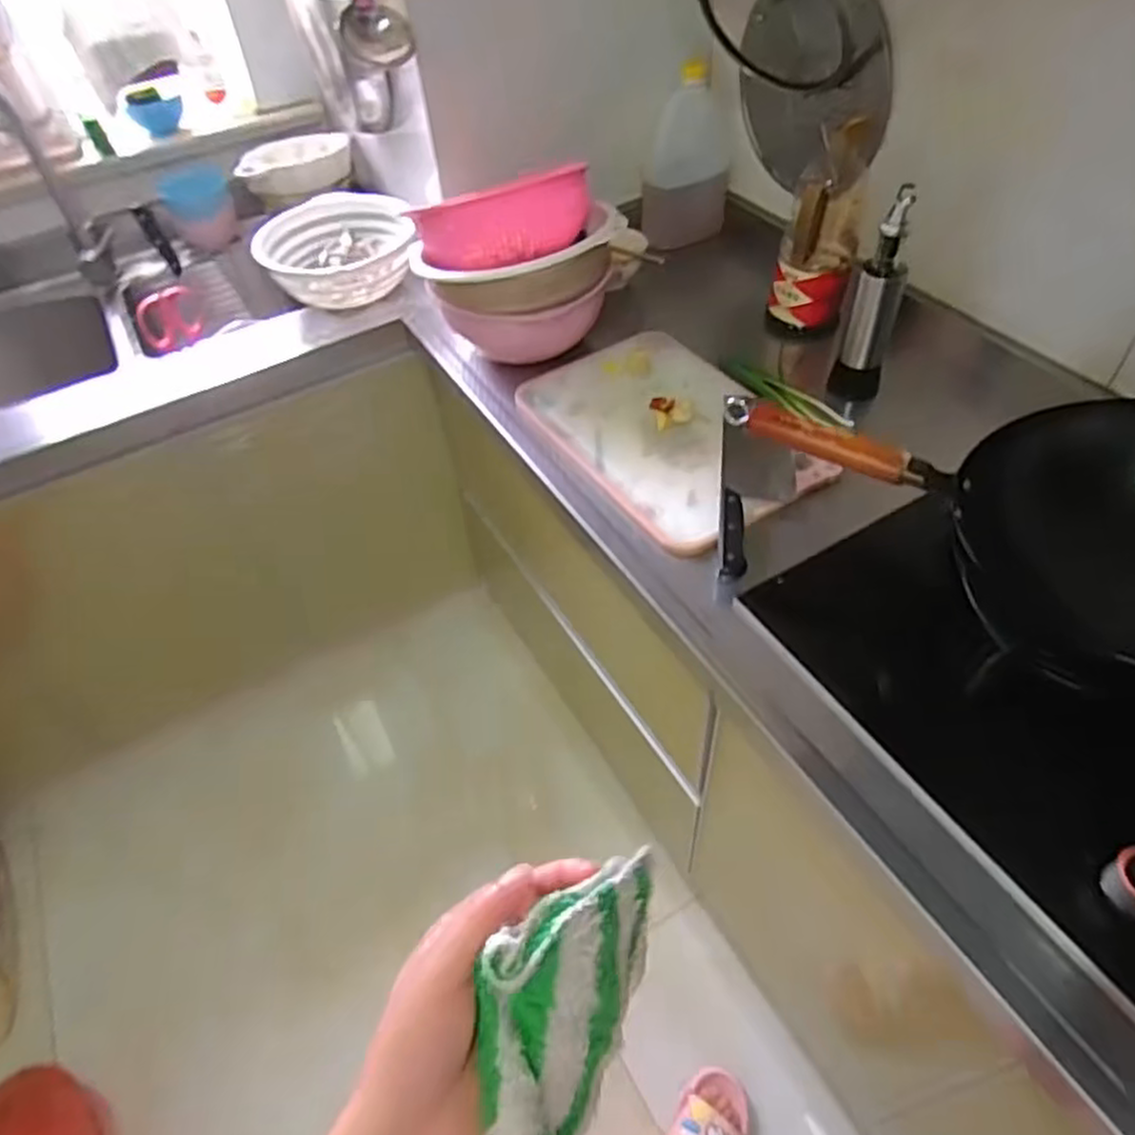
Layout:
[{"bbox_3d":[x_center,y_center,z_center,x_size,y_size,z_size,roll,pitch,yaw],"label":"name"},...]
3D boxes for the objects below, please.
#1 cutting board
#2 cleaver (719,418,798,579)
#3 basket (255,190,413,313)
[{"bbox_3d":[0.117,-0.174,0.921,0.234,0.015,0.366,-29,53,-19],"label":"cutting board"},{"bbox_3d":[0.210,-0.080,0.823,0.081,0.025,0.241,5,50,9],"label":"cleaver"},{"bbox_3d":[-0.358,-0.506,1.176,0.200,0.108,0.183,-2,49,4],"label":"basket"}]

